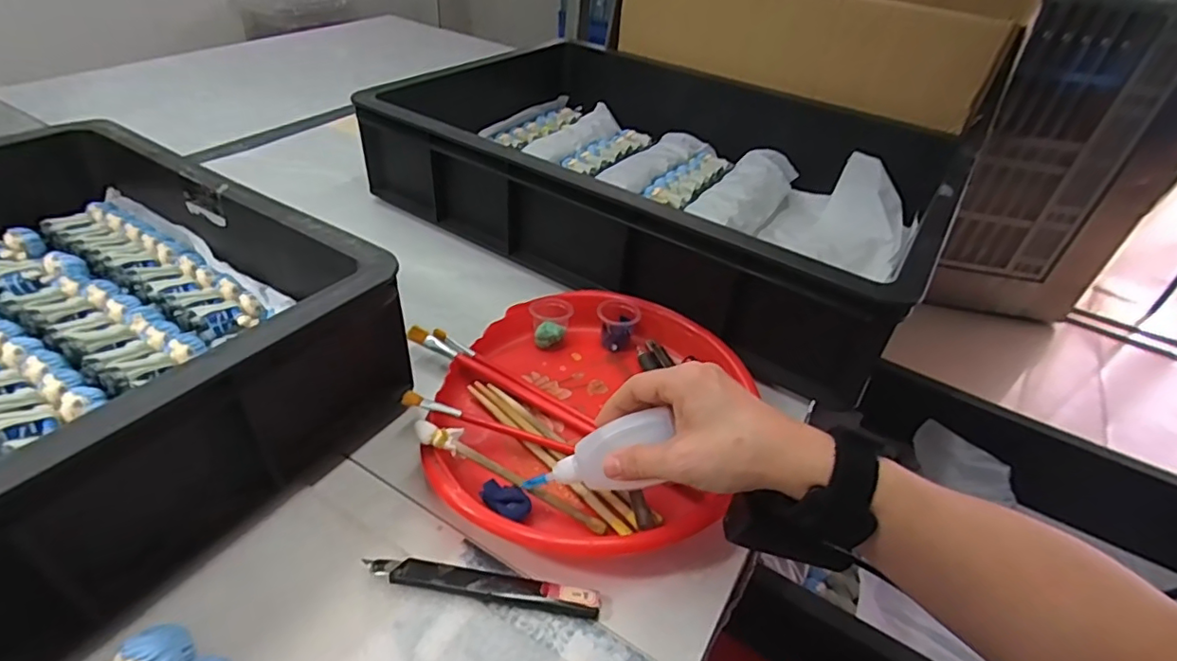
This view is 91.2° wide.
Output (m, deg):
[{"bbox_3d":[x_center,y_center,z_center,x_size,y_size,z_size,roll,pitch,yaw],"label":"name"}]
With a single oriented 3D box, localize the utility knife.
[{"bbox_3d":[-0.060,0.149,0.336,0.133,0.013,0.015,7,40,3],"label":"utility knife"}]

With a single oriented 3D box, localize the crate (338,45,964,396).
[{"bbox_3d":[0.096,-0.194,0.677,0.571,0.116,0.422,26,44,24],"label":"crate"}]

